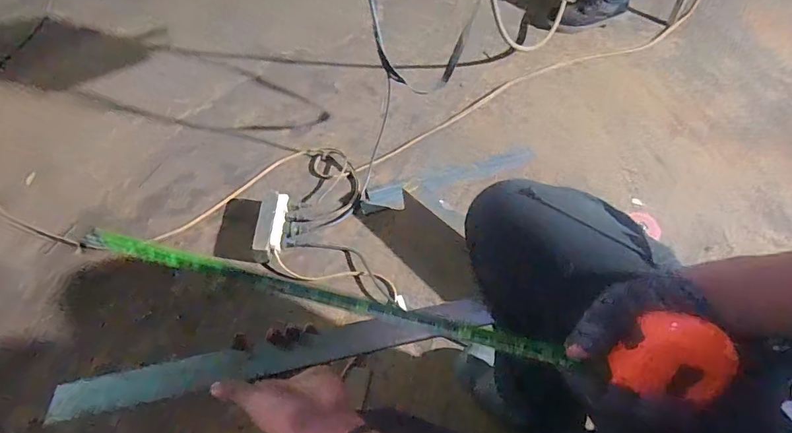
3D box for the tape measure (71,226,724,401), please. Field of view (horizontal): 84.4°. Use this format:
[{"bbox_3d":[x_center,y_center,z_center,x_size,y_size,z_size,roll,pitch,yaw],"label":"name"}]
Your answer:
[{"bbox_3d":[-0.023,0.077,0.422,0.597,0.056,0.051,9,56,11],"label":"tape measure"}]

